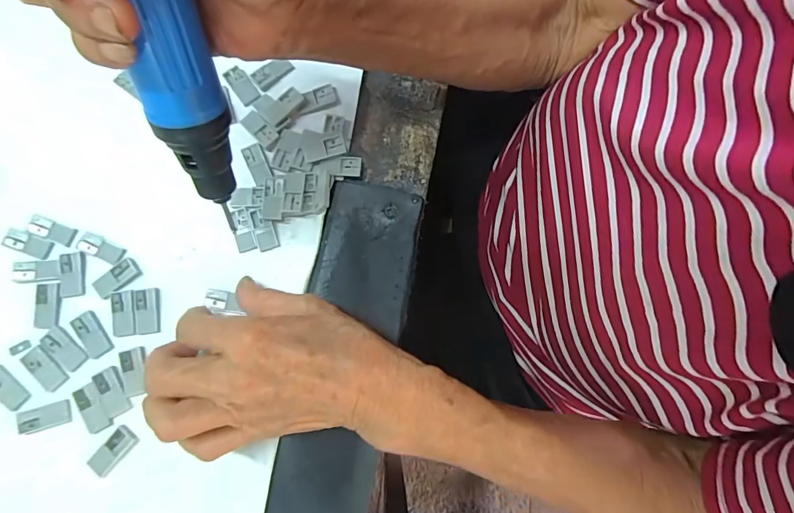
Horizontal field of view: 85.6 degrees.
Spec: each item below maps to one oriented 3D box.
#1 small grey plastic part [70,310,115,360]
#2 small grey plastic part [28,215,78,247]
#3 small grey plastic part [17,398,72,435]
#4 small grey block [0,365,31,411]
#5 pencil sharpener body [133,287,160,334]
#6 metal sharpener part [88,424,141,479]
[{"bbox_3d":[-0.188,0.048,0.261,0.015,0.004,0.030,-38,80,-7],"label":"small grey plastic part"},{"bbox_3d":[-0.222,-0.017,0.276,0.032,0.004,0.013,18,78,4],"label":"small grey plastic part"},{"bbox_3d":[-0.207,0.094,0.251,0.031,0.004,0.014,-15,78,-3],"label":"small grey plastic part"},{"bbox_3d":[-0.234,0.078,0.254,0.031,0.004,0.014,38,80,8],"label":"small grey block"},{"bbox_3d":[-0.155,0.033,0.265,0.015,0.004,0.028,-10,78,-2],"label":"pencil sharpener body"},{"bbox_3d":[-0.165,0.113,0.249,0.015,0.005,0.029,43,81,9],"label":"metal sharpener part"}]

